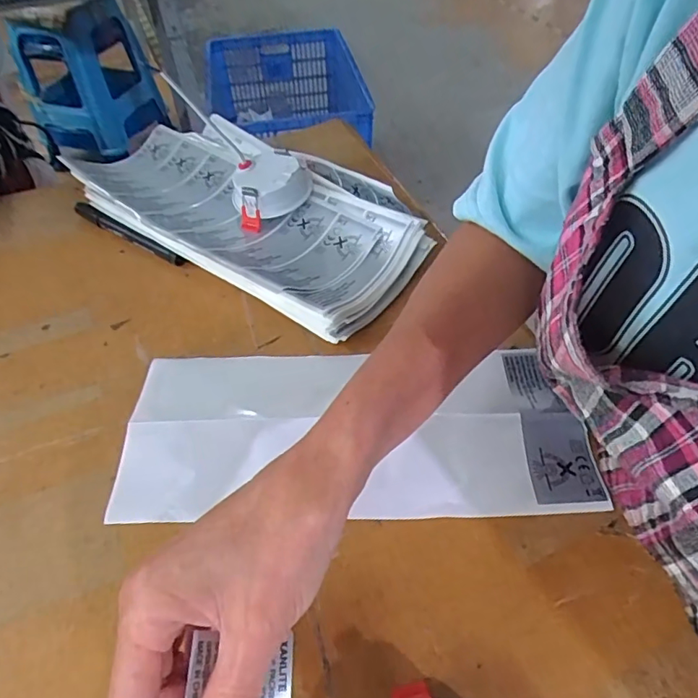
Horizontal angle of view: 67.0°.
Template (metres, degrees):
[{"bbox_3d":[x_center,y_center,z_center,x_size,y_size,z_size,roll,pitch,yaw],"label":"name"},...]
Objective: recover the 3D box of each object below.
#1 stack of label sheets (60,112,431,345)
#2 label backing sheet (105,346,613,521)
[{"bbox_3d":[-0.095,-0.128,0.478,0.335,0.047,0.162,32,56,27],"label":"stack of label sheets"},{"bbox_3d":[0.003,0.046,0.348,0.289,0.015,0.128,-1,48,1],"label":"label backing sheet"}]

